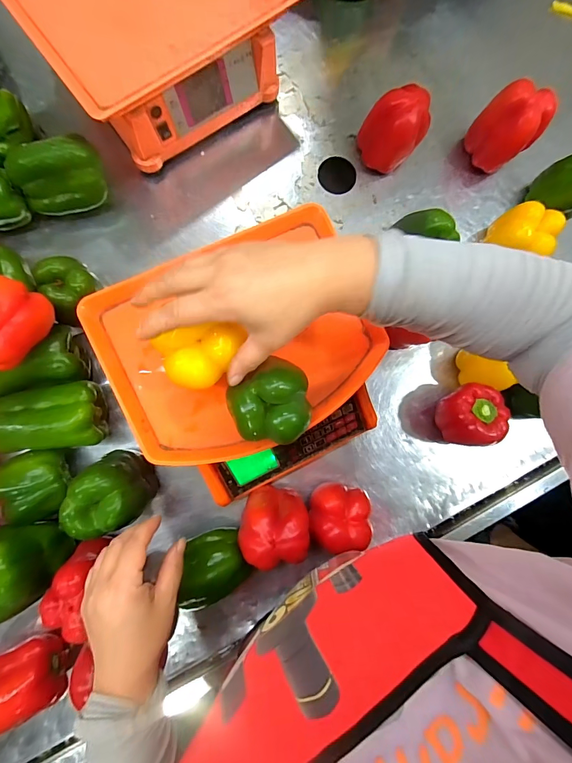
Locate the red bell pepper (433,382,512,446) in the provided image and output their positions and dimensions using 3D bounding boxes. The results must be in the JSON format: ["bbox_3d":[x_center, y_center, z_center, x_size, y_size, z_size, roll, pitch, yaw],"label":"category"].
[{"bbox_3d":[0.251,0.046,0.484,0.077,0.084,0.083,-3,86,-4],"label":"red bell pepper"}]

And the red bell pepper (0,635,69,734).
[{"bbox_3d":[-0.310,0.349,0.412,0.095,0.080,0.073,-22,88,-5],"label":"red bell pepper"}]

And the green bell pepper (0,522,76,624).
[{"bbox_3d":[-0.302,0.206,0.395,0.079,0.083,0.084,0,86,-7],"label":"green bell pepper"}]

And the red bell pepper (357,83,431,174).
[{"bbox_3d":[0.151,-0.345,0.492,0.072,0.096,0.070,0,86,-4],"label":"red bell pepper"}]

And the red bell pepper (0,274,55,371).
[{"bbox_3d":[-0.298,-0.062,0.369,0.073,0.056,0.086,38,70,-22],"label":"red bell pepper"}]

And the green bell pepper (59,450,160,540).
[{"bbox_3d":[-0.204,0.128,0.427,0.072,0.119,0.078,0,86,-4],"label":"green bell pepper"}]

